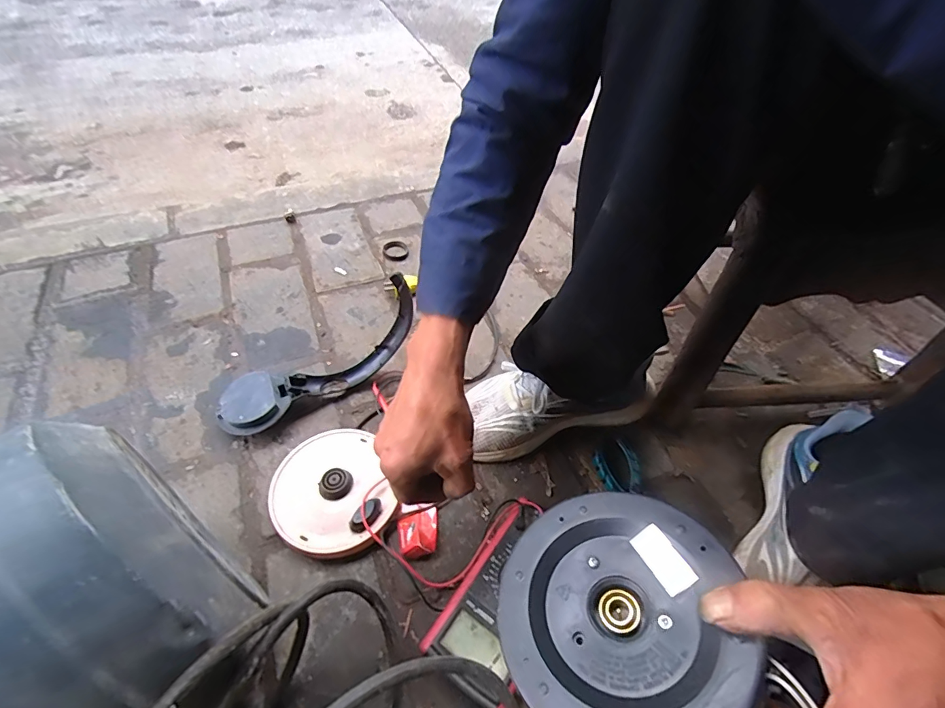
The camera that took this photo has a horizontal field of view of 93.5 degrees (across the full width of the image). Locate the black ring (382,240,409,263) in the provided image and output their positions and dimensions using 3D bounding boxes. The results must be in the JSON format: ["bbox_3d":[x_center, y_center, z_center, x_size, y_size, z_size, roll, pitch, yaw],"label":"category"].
[{"bbox_3d":[-0.138,-0.185,0.798,0.046,0.008,0.057,-20,53,-18],"label":"black ring"}]

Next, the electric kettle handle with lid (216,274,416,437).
[{"bbox_3d":[-0.191,0.012,0.559,0.276,0.120,0.070,-30,56,-9],"label":"electric kettle handle with lid"}]

